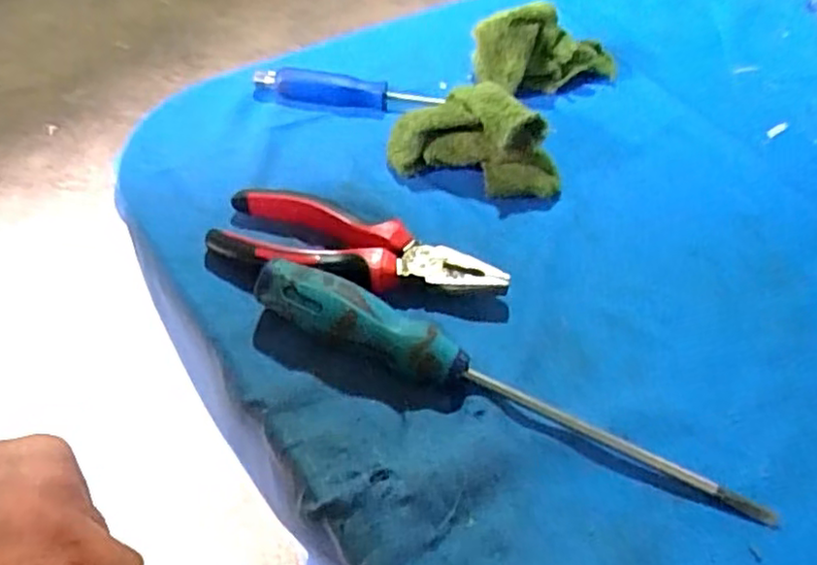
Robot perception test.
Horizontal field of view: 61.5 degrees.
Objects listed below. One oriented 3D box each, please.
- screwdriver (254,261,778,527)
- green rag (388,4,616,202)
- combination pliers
[{"bbox_3d":[0.039,0.048,0.311,0.244,0.032,0.027,23,51,16],"label":"screwdriver"},{"bbox_3d":[0.068,-0.129,0.456,0.108,0.049,0.178,20,50,14],"label":"green rag"},{"bbox_3d":[-0.028,-0.014,0.368,0.157,0.019,0.049,18,50,12],"label":"combination pliers"}]

